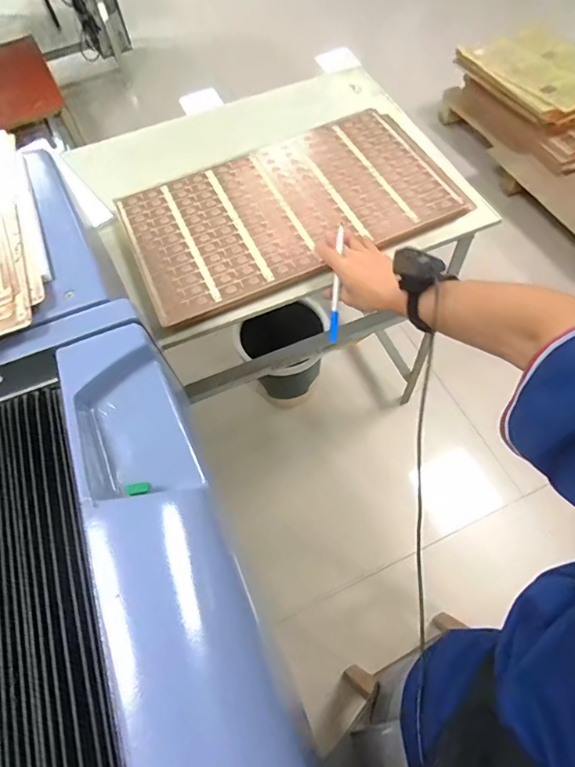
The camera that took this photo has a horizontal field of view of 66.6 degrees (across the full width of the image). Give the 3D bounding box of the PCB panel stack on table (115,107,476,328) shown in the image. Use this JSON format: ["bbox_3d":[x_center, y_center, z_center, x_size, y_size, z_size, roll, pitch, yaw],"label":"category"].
[{"bbox_3d":[0.003,-0.300,0.726,0.523,0.021,0.297,-22,64,-8],"label":"PCB panel stack on table"}]

